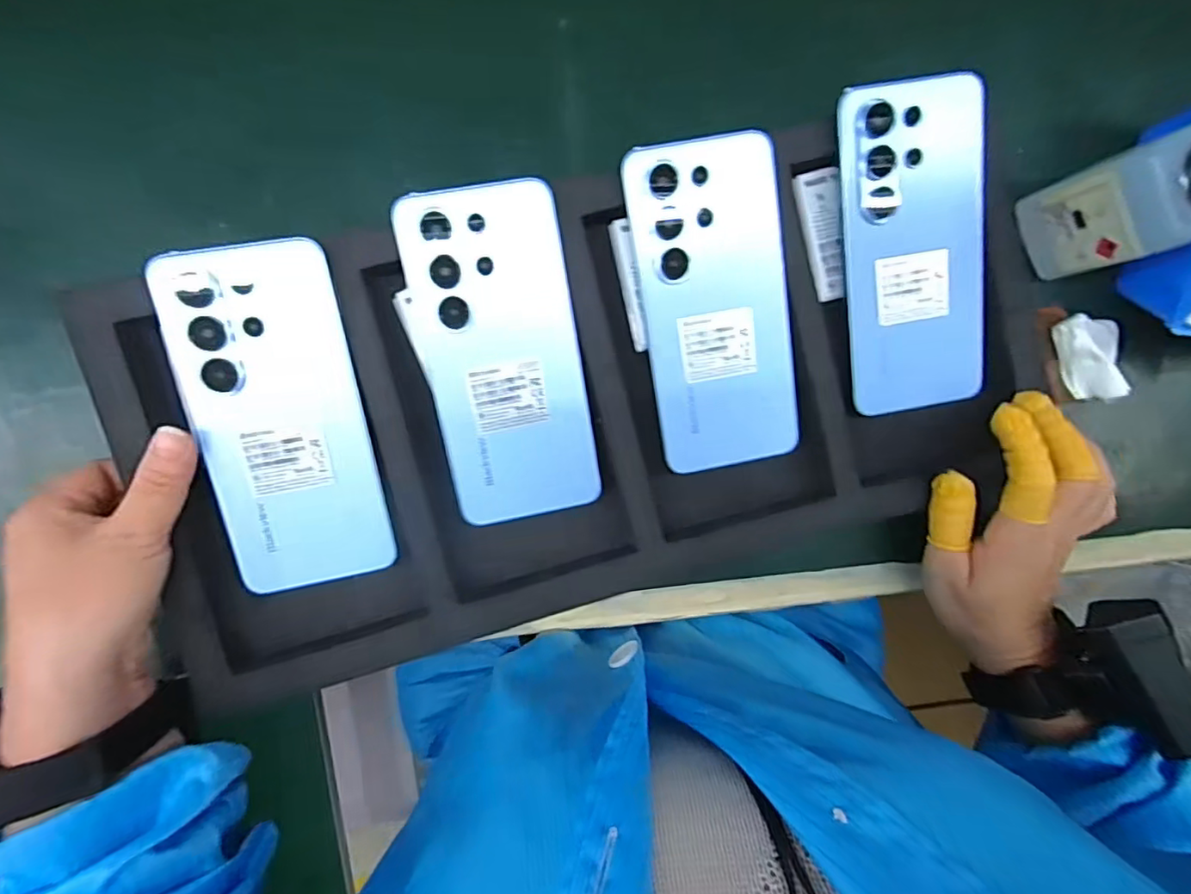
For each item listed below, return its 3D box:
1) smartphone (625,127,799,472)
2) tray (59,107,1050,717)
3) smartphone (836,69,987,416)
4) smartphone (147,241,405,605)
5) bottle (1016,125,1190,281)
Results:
[{"bbox_3d":[0.065,-0.073,0.303,0.078,0.005,0.167,-11,103,-4],"label":"smartphone"},{"bbox_3d":[0.007,-0.028,0.303,0.466,0.045,0.210,-16,91,-5],"label":"tray"},{"bbox_3d":[0.176,-0.106,0.310,0.079,0.007,0.169,-9,103,-4],"label":"smartphone"},{"bbox_3d":[-0.156,-0.011,0.282,0.079,0.005,0.168,-12,103,-9],"label":"smartphone"},{"bbox_3d":[0.285,-0.116,0.289,0.047,0.096,0.073,-17,91,-2],"label":"bottle"}]

